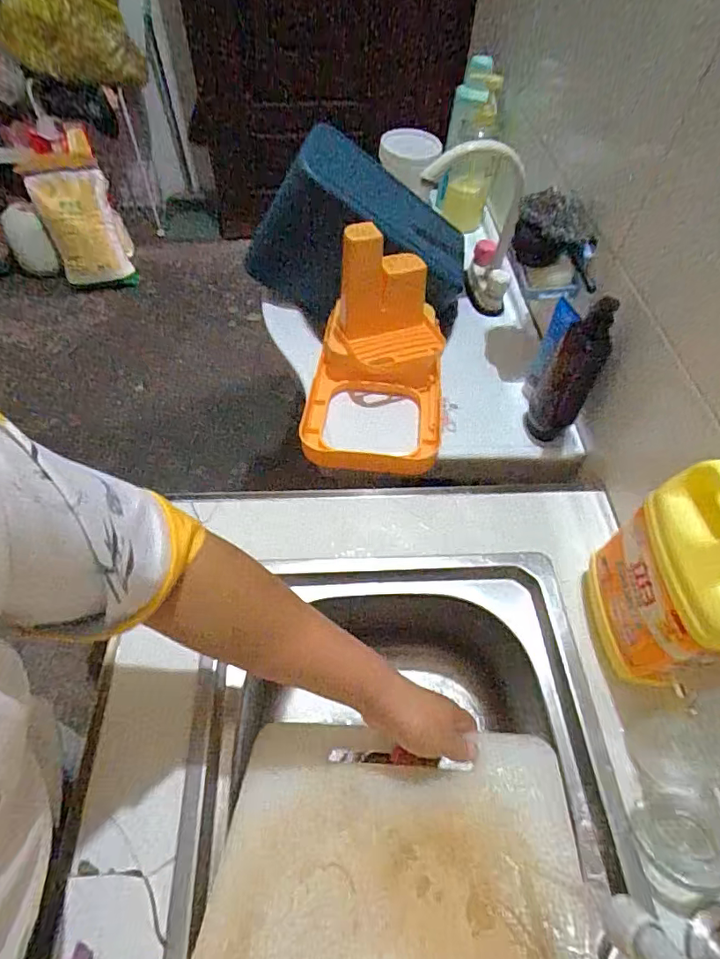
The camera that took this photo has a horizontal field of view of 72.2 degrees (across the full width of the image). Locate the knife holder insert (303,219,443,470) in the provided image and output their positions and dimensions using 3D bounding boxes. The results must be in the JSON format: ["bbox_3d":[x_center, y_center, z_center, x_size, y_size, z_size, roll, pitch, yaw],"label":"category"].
[{"bbox_3d":[0.029,-0.189,0.702,0.205,0.195,0.315,8,55,3],"label":"knife holder insert"}]

